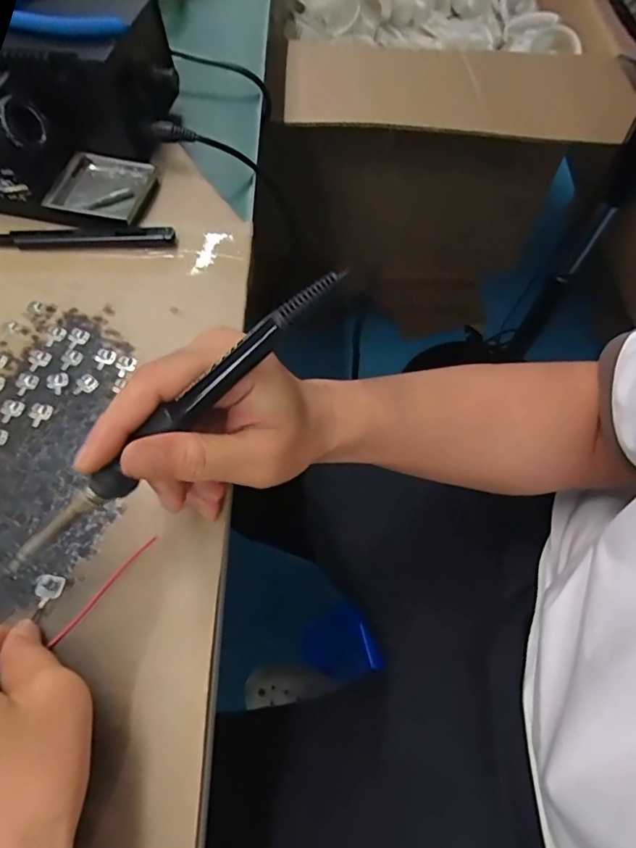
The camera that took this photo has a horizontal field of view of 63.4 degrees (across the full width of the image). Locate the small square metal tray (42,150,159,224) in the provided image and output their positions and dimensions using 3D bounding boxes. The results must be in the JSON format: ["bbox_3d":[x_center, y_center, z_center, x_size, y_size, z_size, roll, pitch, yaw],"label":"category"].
[{"bbox_3d":[-0.172,-0.187,0.409,0.070,0.012,0.068,8,60,2],"label":"small square metal tray"}]

